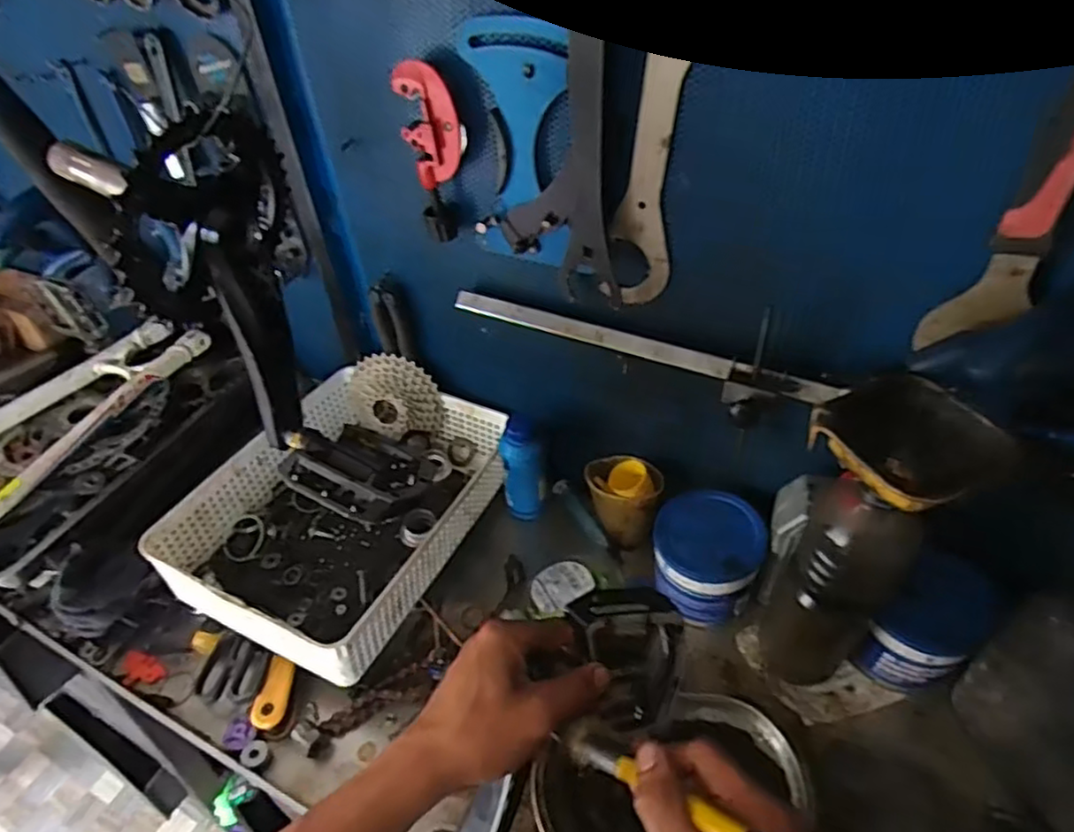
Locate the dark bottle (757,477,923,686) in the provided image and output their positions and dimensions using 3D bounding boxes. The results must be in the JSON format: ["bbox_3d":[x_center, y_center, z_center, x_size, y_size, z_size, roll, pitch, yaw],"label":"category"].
[{"bbox_3d":[0.242,0.146,0.560,0.087,0.237,0.062,17,47,24],"label":"dark bottle"}]

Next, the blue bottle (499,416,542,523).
[{"bbox_3d":[-0.017,0.067,0.752,0.042,0.147,0.034,-6,42,0],"label":"blue bottle"}]

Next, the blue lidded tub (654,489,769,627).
[{"bbox_3d":[0.169,0.139,0.675,0.100,0.084,0.106,-3,42,3],"label":"blue lidded tub"}]

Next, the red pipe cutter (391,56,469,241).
[{"bbox_3d":[-0.085,-0.228,0.589,0.052,0.153,0.028,8,46,13],"label":"red pipe cutter"}]

